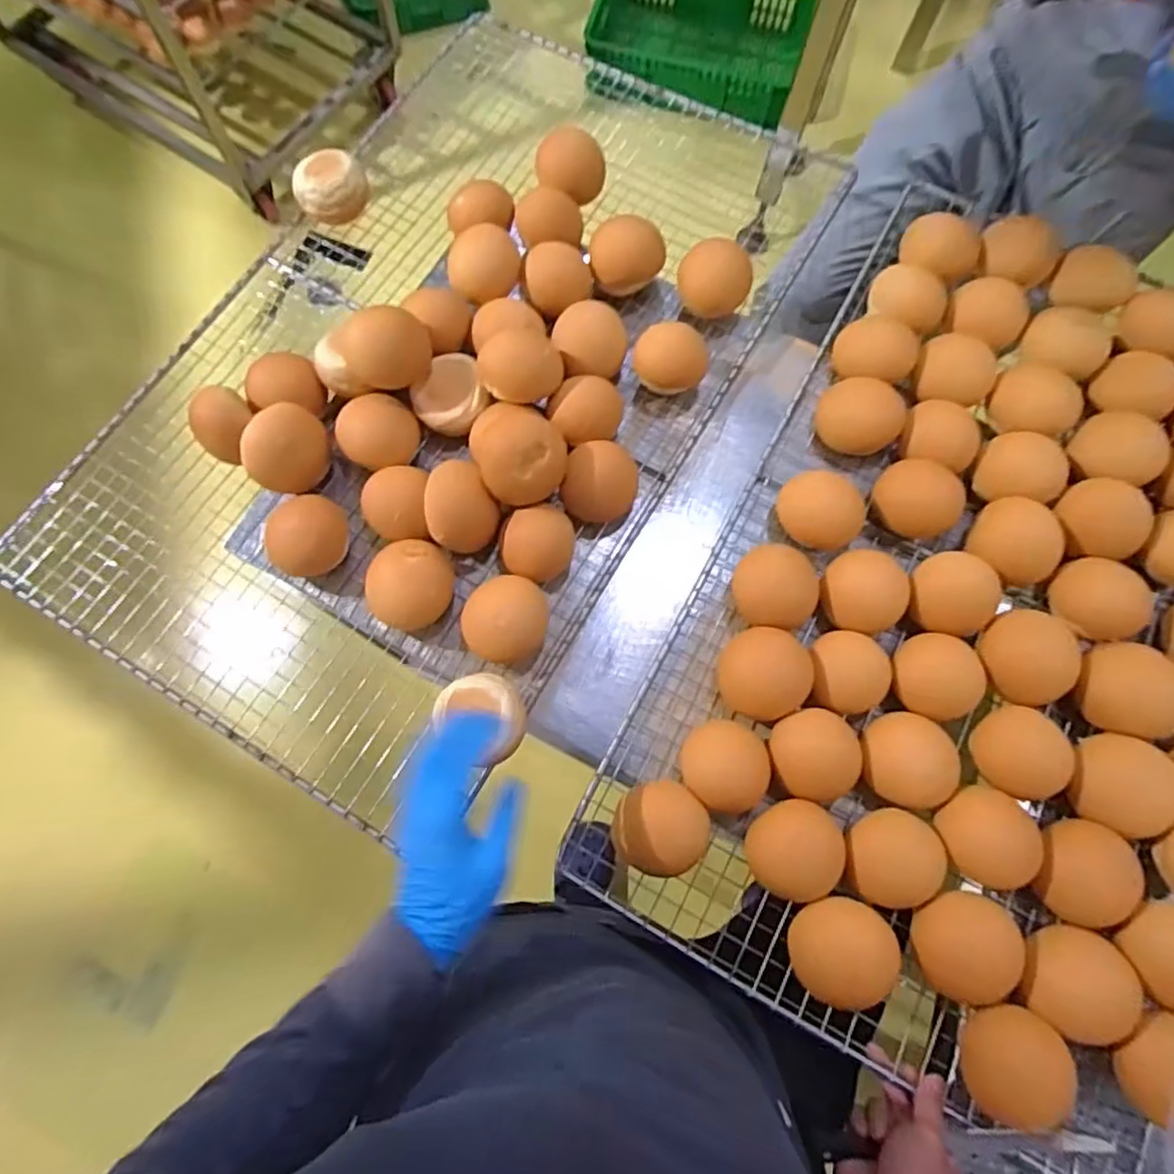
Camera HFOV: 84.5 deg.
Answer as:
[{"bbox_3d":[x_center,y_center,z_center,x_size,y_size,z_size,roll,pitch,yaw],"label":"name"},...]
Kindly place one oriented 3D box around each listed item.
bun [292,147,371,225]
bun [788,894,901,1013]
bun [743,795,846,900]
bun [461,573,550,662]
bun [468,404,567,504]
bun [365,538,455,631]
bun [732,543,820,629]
[{"bbox_3d":[-0.287,-0.451,0.720,0.079,0.048,0.073,0,74,-1],"label":"bun"},{"bbox_3d":[0.205,0.295,0.526,0.074,0.042,0.077,0,74,-1],"label":"bun"},{"bbox_3d":[0.173,0.223,0.547,0.075,0.049,0.075,0,74,-1],"label":"bun"},{"bbox_3d":[-0.076,0.032,0.609,0.075,0.048,0.072,0,74,-1],"label":"bun"},{"bbox_3d":[-0.061,-0.119,0.592,0.083,0.079,0.072,-9,75,-3],"label":"bun"},{"bbox_3d":[-0.166,-0.001,0.612,0.084,0.063,0.073,-32,77,-9],"label":"bun"},{"bbox_3d":[0.181,0.001,0.618,0.080,0.038,0.077,6,74,1],"label":"bun"}]

